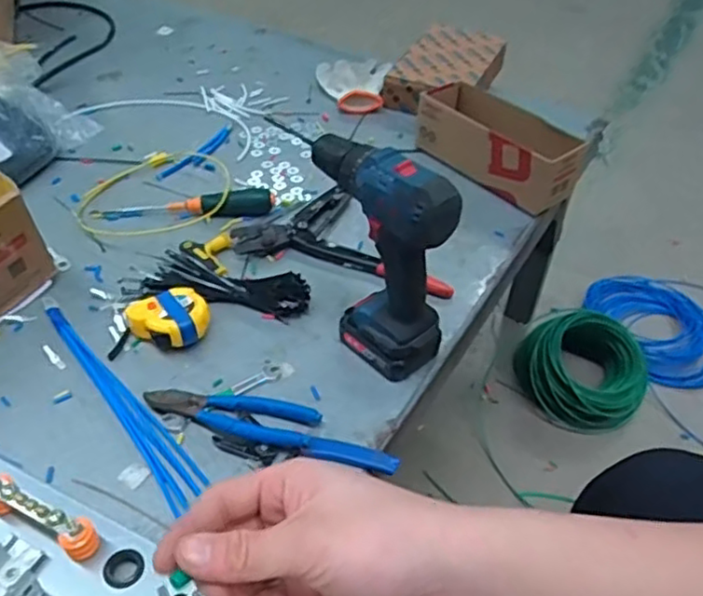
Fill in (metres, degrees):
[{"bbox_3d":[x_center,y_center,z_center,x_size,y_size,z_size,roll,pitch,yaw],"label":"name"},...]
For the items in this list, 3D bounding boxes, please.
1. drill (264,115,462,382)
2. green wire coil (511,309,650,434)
[{"bbox_3d":[0.019,-0.043,0.639,0.069,0.228,0.170,-33,53,-32],"label":"drill"},{"bbox_3d":[0.412,0.131,1.197,0.236,0.135,0.209,18,46,16],"label":"green wire coil"}]

